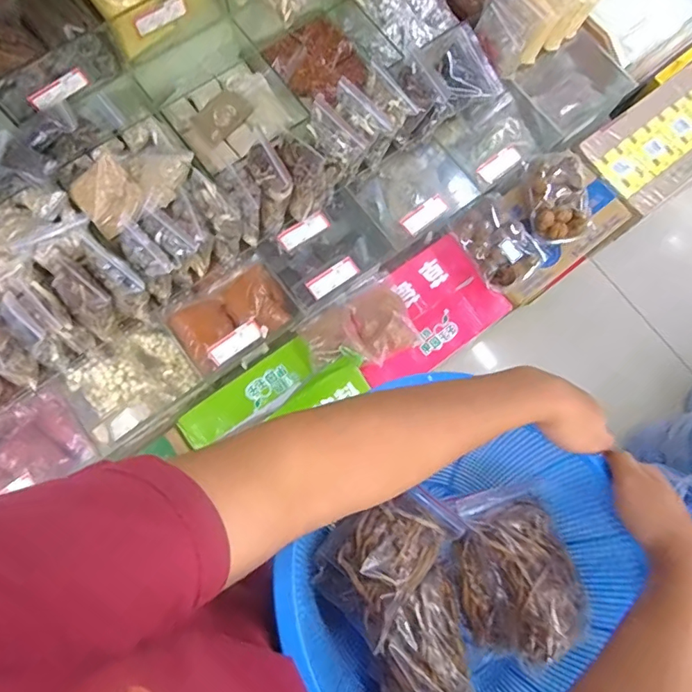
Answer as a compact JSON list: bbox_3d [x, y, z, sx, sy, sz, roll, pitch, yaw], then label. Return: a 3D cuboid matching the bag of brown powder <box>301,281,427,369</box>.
[{"bbox_3d":[0.024,-0.024,0.891,0.193,0.029,0.129,-30,80,-8],"label":"bag of brown powder"}]

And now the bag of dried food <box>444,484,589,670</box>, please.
[{"bbox_3d":[0.168,0.215,0.473,0.110,0.064,0.141,-7,78,-3],"label":"bag of dried food"}]

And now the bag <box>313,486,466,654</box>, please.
[{"bbox_3d":[0.040,0.186,0.481,0.105,0.043,0.165,44,47,10],"label":"bag"}]

